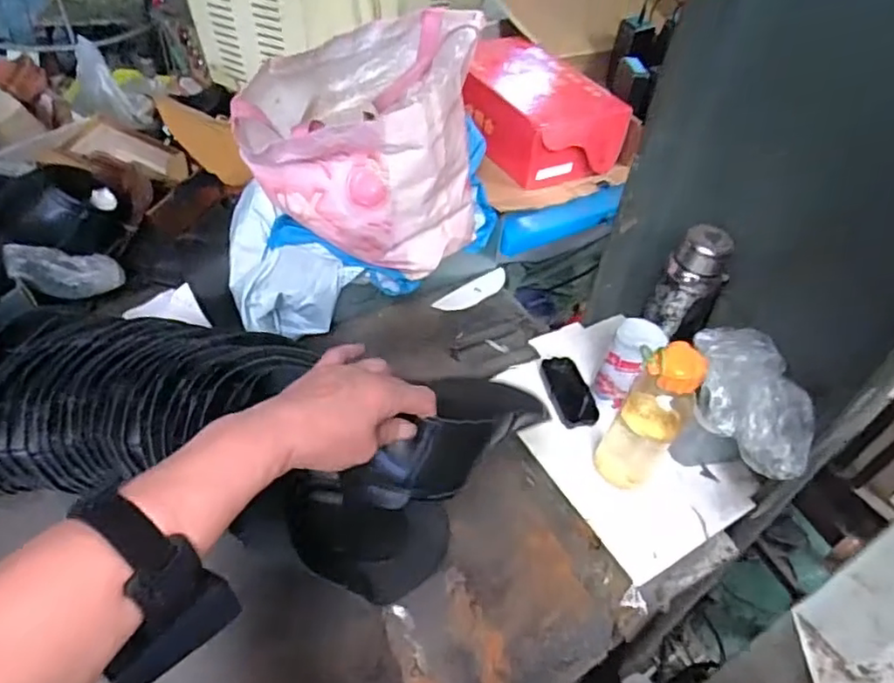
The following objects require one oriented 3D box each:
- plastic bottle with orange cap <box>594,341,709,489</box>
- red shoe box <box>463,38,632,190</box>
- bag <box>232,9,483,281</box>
[{"bbox_3d":[0.241,0.080,0.727,0.073,0.211,0.081,30,51,21],"label":"plastic bottle with orange cap"},{"bbox_3d":[0.137,-0.415,1.106,0.233,0.113,0.336,-24,54,-26],"label":"red shoe box"},{"bbox_3d":[-0.109,-0.269,0.838,0.285,0.251,0.220,2,47,-4],"label":"bag"}]

